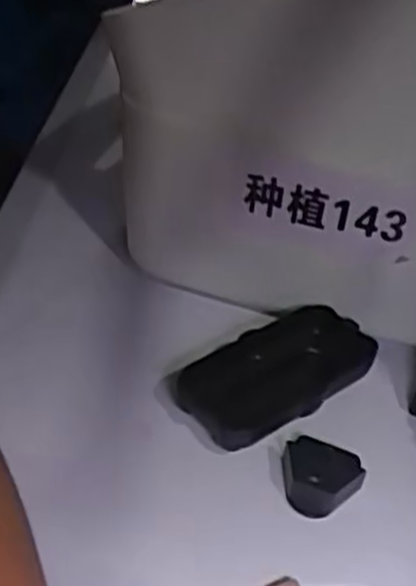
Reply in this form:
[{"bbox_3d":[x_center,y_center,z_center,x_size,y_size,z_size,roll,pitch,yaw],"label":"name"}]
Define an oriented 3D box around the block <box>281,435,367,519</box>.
[{"bbox_3d":[0.054,0.086,0.378,0.036,0.015,0.040,6,38,-1],"label":"block"}]

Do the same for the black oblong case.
[{"bbox_3d":[0.039,0.043,0.426,0.104,0.026,0.058,-22,46,-32],"label":"black oblong case"}]

